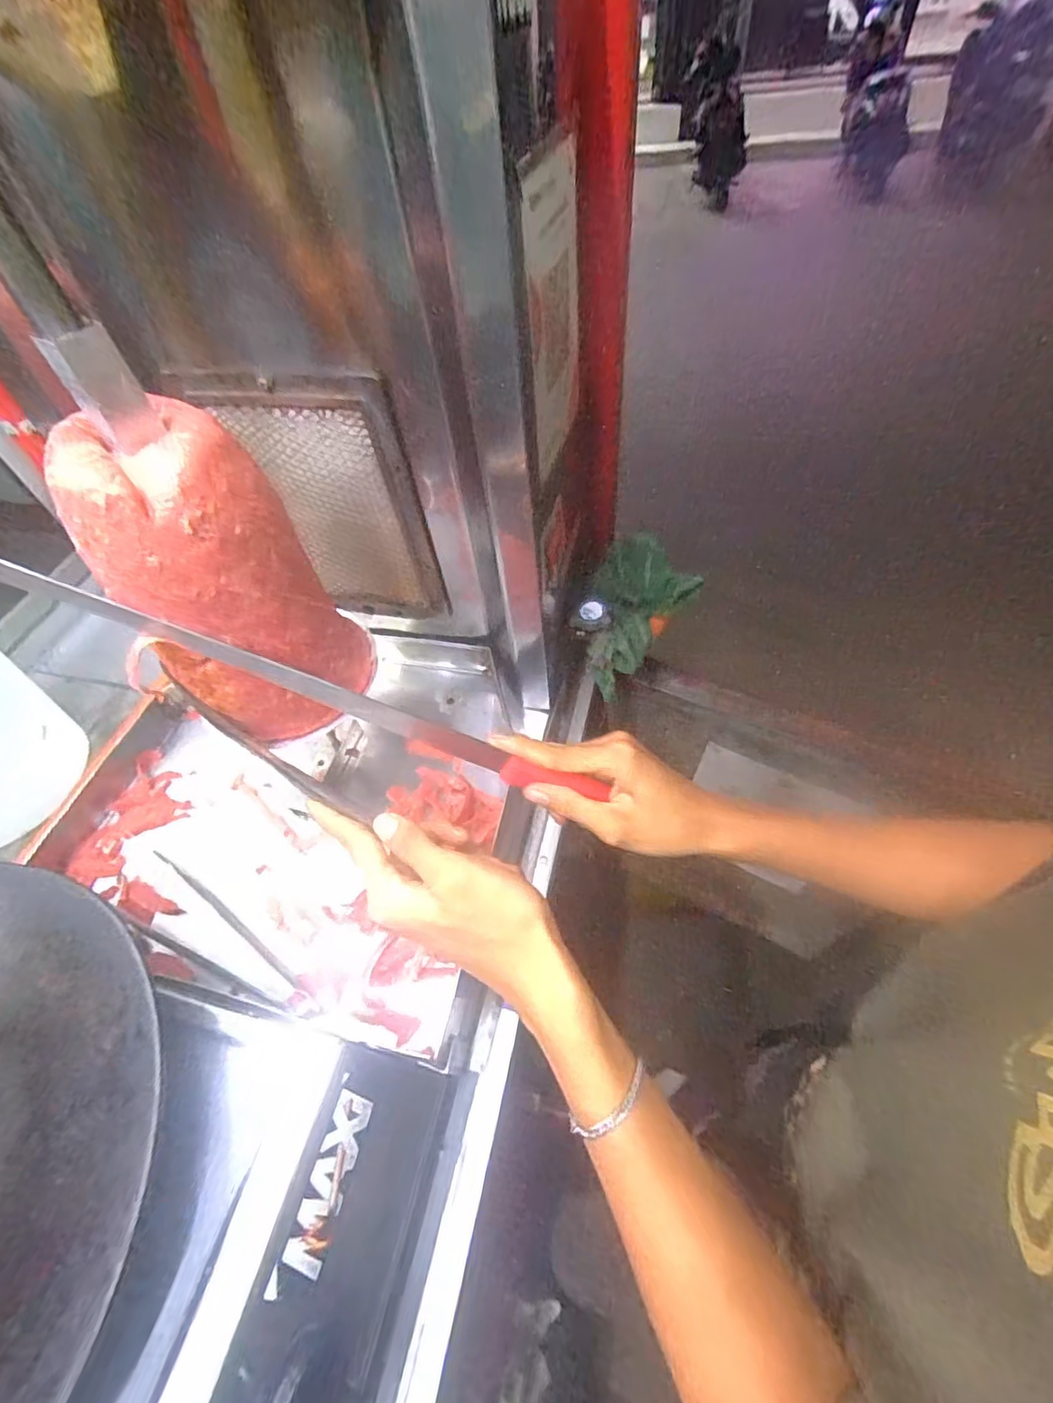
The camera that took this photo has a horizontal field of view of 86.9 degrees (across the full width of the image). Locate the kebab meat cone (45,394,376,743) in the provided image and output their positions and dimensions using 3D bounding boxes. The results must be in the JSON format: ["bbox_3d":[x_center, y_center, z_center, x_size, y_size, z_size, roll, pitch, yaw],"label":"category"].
[{"bbox_3d":[-0.176,-0.070,0.344,0.094,0.190,0.099,-4,53,3],"label":"kebab meat cone"}]

